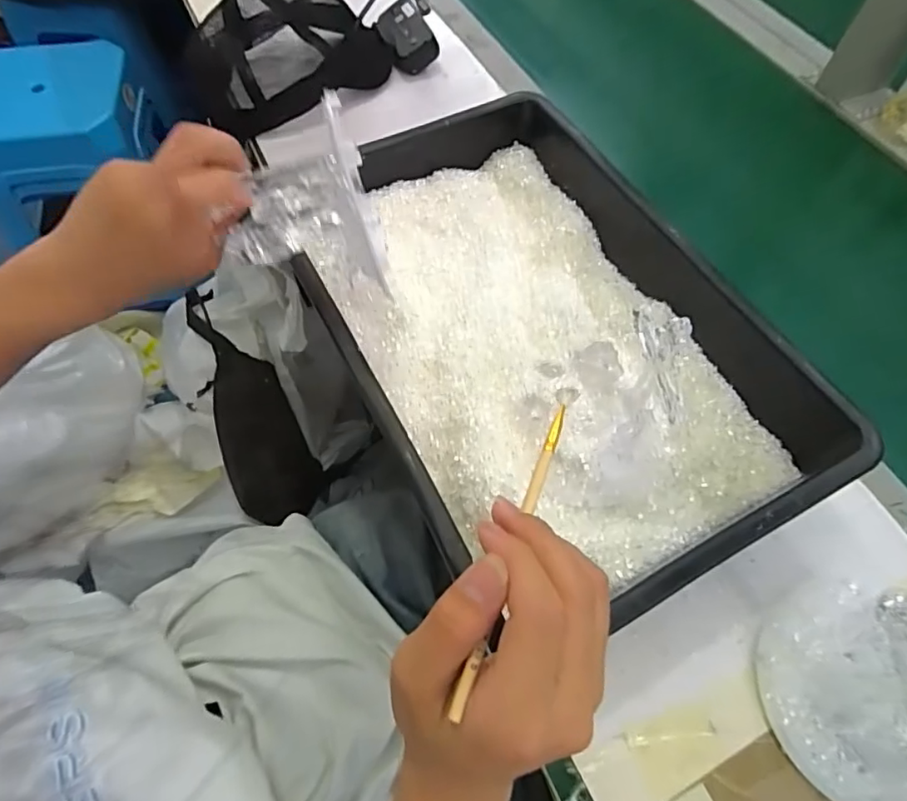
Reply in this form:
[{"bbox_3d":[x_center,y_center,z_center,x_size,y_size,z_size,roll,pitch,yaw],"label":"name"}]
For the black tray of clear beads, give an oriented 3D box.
[{"bbox_3d":[0.071,-0.060,0.426,0.260,0.097,0.409,-25,64,-14],"label":"black tray of clear beads"}]

